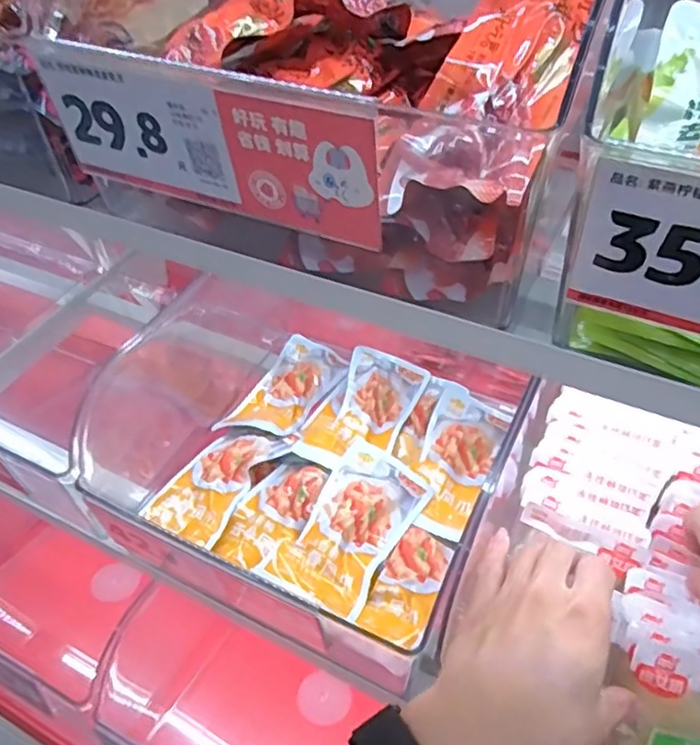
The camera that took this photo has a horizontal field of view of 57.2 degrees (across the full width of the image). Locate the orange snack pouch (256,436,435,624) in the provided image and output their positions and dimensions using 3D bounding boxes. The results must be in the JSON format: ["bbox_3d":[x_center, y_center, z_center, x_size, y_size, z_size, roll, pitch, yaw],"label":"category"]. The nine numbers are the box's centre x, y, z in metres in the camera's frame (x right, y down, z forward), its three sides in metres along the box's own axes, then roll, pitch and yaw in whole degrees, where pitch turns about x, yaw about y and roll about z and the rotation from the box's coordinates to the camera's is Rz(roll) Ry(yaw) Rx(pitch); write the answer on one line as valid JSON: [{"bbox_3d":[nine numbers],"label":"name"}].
[{"bbox_3d":[0.001,0.103,0.445,0.068,0.023,0.127,21,39,22],"label":"orange snack pouch"}]

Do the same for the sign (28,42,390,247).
[{"bbox_3d":[-0.063,-0.099,0.276,0.164,0.063,0.004,18,53,21],"label":"sign"}]

